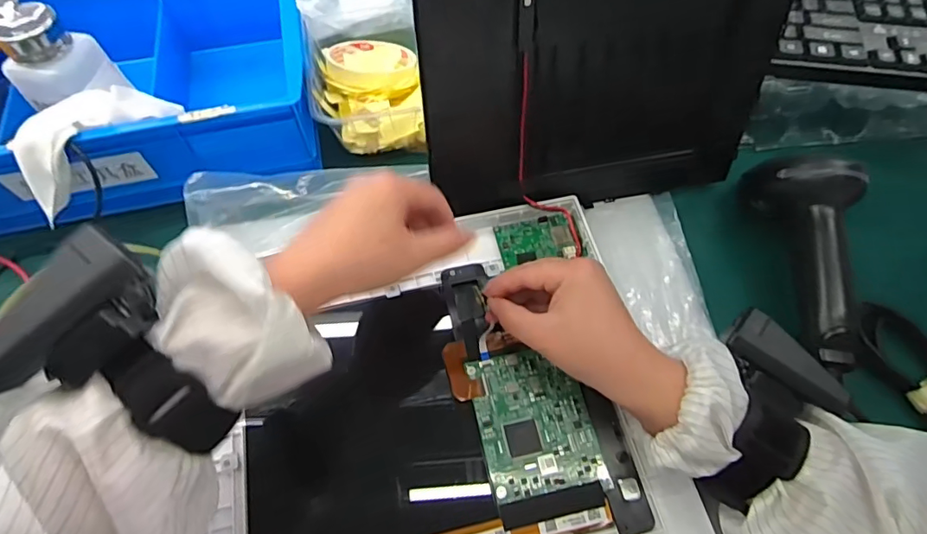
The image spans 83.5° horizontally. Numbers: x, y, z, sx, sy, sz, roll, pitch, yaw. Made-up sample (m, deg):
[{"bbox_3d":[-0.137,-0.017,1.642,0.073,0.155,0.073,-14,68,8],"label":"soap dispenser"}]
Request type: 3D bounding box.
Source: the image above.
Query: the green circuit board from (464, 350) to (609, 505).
[{"bbox_3d":[0.044,0.097,0.330,0.068,0.006,0.087,-11,62,-6],"label":"green circuit board"}]

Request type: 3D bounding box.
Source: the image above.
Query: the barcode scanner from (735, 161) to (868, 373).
[{"bbox_3d":[0.254,-0.012,0.369,0.062,0.065,0.163,-3,61,-1],"label":"barcode scanner"}]

